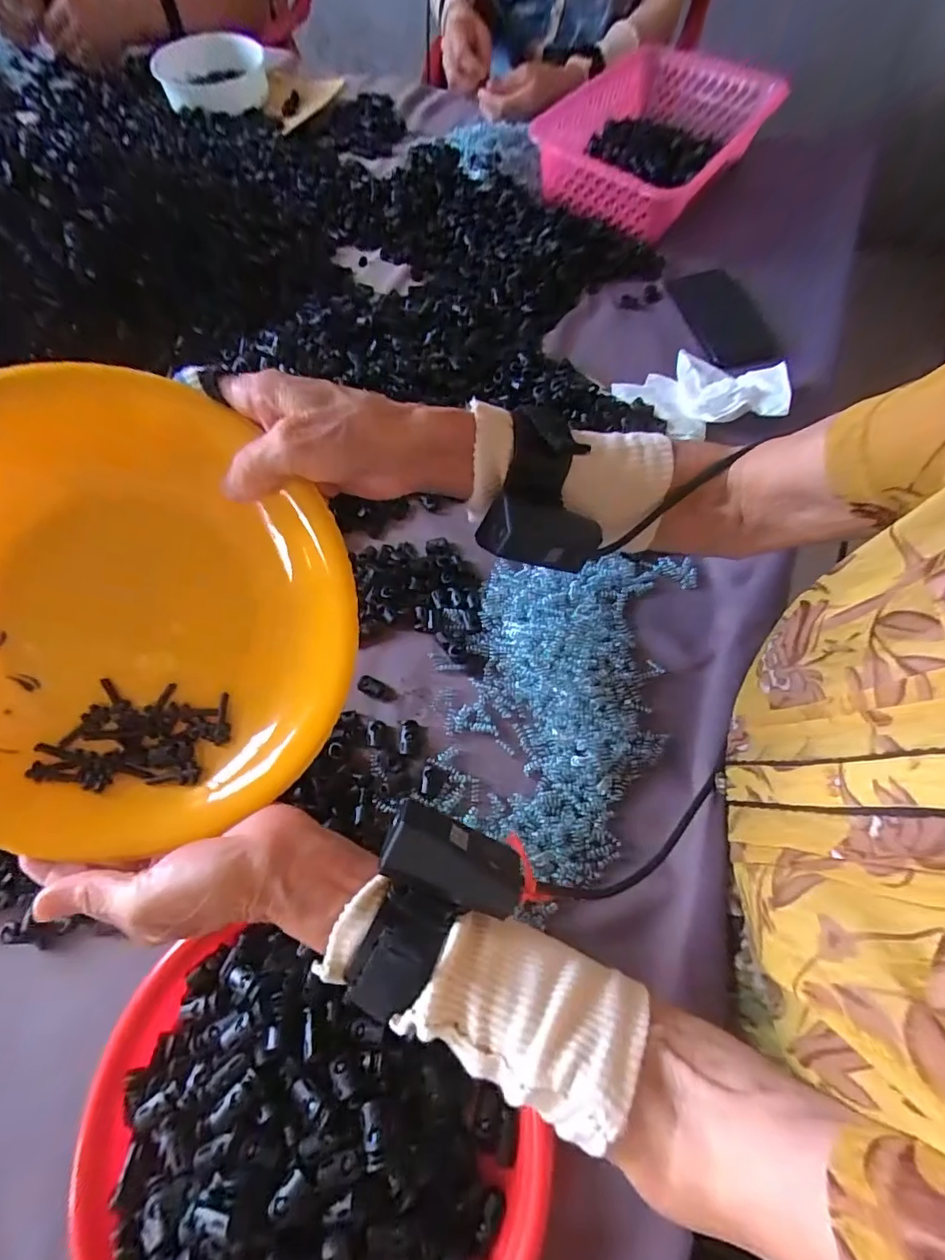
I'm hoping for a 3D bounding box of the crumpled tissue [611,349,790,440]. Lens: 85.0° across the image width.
[{"bbox_3d":[0.232,-0.245,0.522,0.155,0.031,0.117,26,69,13],"label":"crumpled tissue"}]

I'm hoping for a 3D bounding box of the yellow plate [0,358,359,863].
[{"bbox_3d":[-0.187,-0.006,0.273,0.236,0.038,0.235,-2,100,-9],"label":"yellow plate"}]

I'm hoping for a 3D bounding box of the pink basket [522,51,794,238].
[{"bbox_3d":[0.238,-0.637,0.673,0.218,0.084,0.323,35,70,15],"label":"pink basket"}]

